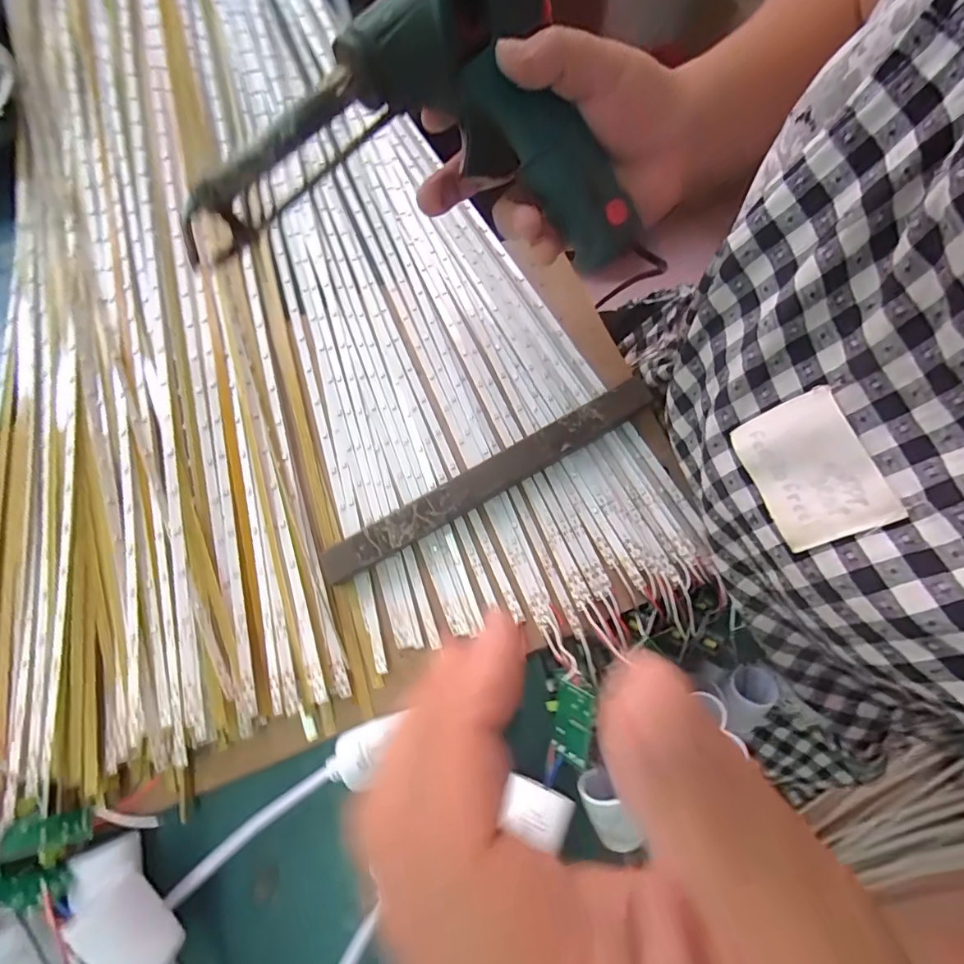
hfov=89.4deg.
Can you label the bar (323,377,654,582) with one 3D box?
[{"bbox_3d":[0.006,-0.002,0.293,0.215,0.021,0.021,-29,75,-7],"label":"bar"}]

